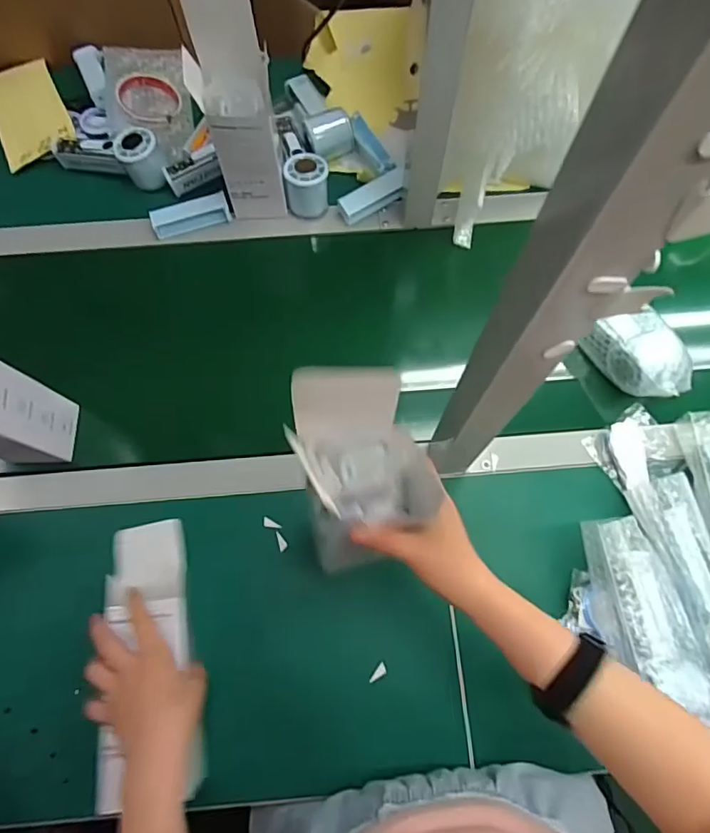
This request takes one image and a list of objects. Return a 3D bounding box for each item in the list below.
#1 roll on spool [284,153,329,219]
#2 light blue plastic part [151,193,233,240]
[{"bbox_3d":[-0.062,-0.306,0.680,0.053,0.063,0.050,0,72,0],"label":"roll on spool"},{"bbox_3d":[-0.217,-0.267,0.680,0.101,0.029,0.029,-16,73,-5],"label":"light blue plastic part"}]

